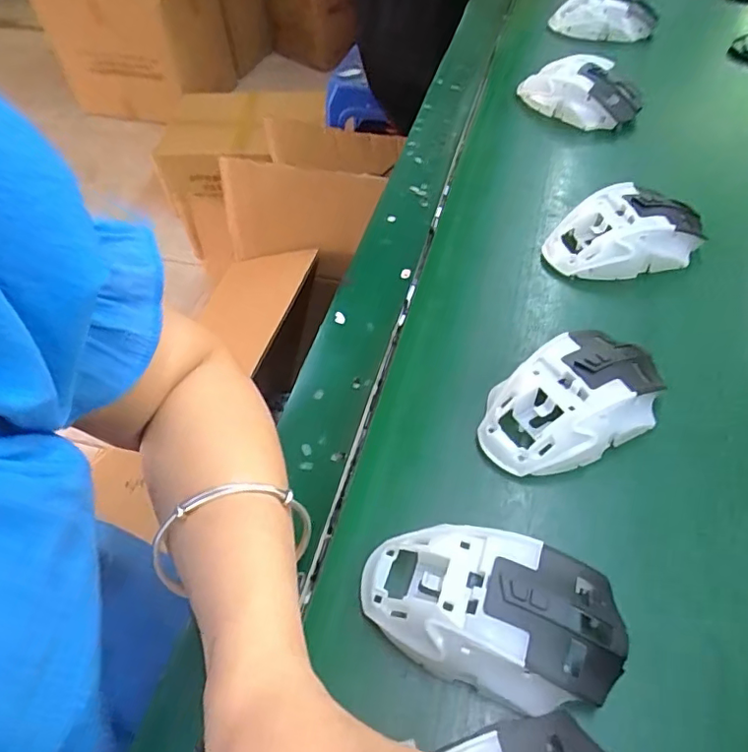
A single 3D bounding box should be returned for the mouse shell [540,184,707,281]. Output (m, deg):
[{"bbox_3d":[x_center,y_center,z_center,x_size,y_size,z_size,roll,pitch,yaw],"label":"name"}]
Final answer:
[{"bbox_3d":[0.180,-0.104,0.398,0.108,0.039,0.059,-12,53,-6],"label":"mouse shell"}]

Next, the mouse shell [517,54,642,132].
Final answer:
[{"bbox_3d":[0.192,-0.267,0.518,0.047,0.047,0.103,-37,60,-23],"label":"mouse shell"}]

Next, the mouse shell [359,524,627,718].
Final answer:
[{"bbox_3d":[0.050,0.104,0.248,0.113,0.037,0.063,16,55,15],"label":"mouse shell"}]

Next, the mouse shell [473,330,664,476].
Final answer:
[{"bbox_3d":[0.112,0.014,0.313,0.105,0.039,0.060,-24,55,-15],"label":"mouse shell"}]

